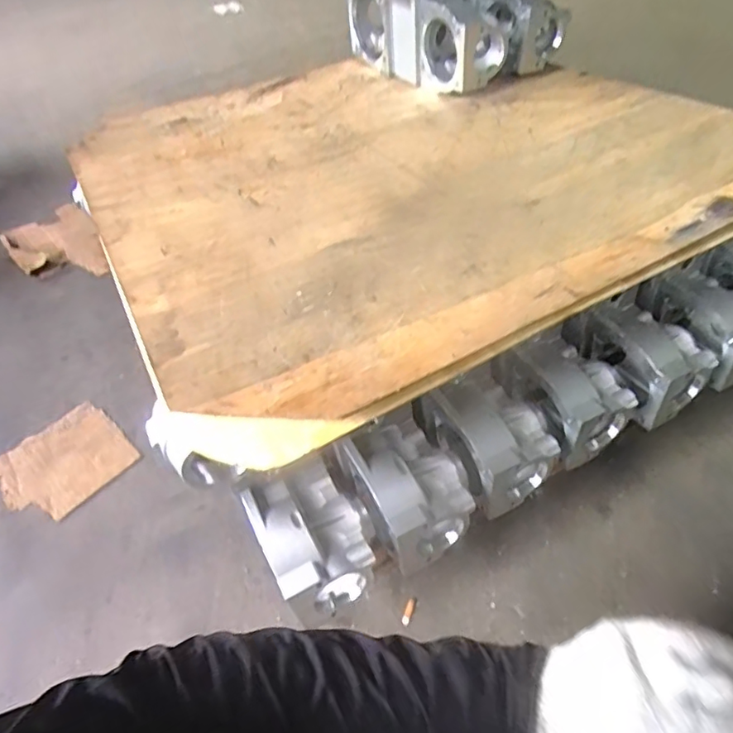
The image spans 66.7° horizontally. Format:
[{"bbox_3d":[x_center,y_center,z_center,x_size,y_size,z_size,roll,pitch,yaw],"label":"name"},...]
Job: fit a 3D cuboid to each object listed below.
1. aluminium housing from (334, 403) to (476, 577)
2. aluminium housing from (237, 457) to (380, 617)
[{"bbox_3d":[0.066,0.172,0.853,0.150,0.127,0.202,-25,49,-14],"label":"aluminium housing"},{"bbox_3d":[-0.072,0.240,0.805,0.153,0.107,0.189,-25,49,-15],"label":"aluminium housing"}]

